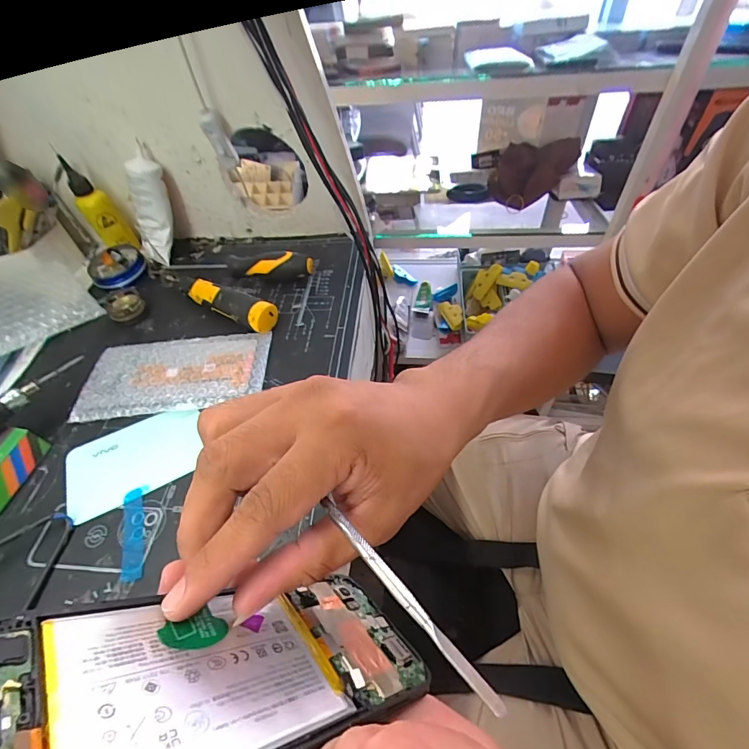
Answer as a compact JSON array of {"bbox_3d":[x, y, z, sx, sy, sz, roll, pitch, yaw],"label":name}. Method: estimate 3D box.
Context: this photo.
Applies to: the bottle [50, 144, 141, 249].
[{"bbox_3d":[-0.322,-0.197,0.463,0.034,0.105,0.034,-36,57,-21],"label":"bottle"}]

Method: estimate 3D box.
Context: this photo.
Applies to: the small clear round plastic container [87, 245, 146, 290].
[{"bbox_3d":[-0.308,-0.130,0.481,0.059,0.025,0.050,-27,54,-15],"label":"small clear round plastic container"}]

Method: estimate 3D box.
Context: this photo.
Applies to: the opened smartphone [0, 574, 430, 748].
[{"bbox_3d":[-0.046,0.108,0.150,0.069,0.160,0.005,28,94,44],"label":"opened smartphone"}]

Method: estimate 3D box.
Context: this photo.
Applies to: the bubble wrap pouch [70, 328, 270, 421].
[{"bbox_3d":[-0.189,-0.001,0.385,0.170,0.009,0.089,-7,52,0],"label":"bubble wrap pouch"}]

